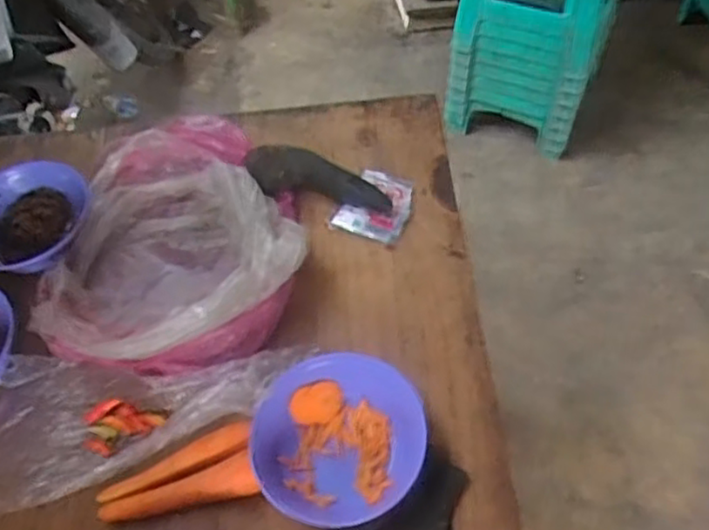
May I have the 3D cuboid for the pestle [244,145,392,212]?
[{"bbox_3d":[-0.039,-0.100,0.778,0.174,0.041,0.054,12,56,8],"label":"pestle"}]

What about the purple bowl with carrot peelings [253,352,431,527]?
[{"bbox_3d":[-0.013,0.153,0.591,0.137,0.059,0.144,0,55,0],"label":"purple bowl with carrot peelings"}]

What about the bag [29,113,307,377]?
[{"bbox_3d":[-0.202,-0.037,0.727,0.268,0.097,0.330,-15,56,-11],"label":"bag"}]

